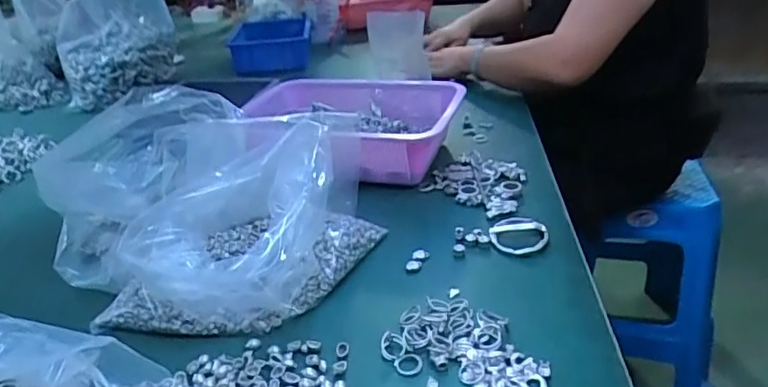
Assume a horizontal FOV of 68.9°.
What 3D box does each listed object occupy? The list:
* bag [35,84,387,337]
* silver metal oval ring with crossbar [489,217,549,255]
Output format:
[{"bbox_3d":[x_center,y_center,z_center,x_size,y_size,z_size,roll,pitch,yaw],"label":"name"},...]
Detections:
[{"bbox_3d":[-0.196,-0.001,0.591,0.366,0.121,0.281,4,29,12],"label":"bag"},{"bbox_3d":[0.144,0.046,0.600,0.060,0.015,0.063,9,30,21],"label":"silver metal oval ring with crossbar"}]

